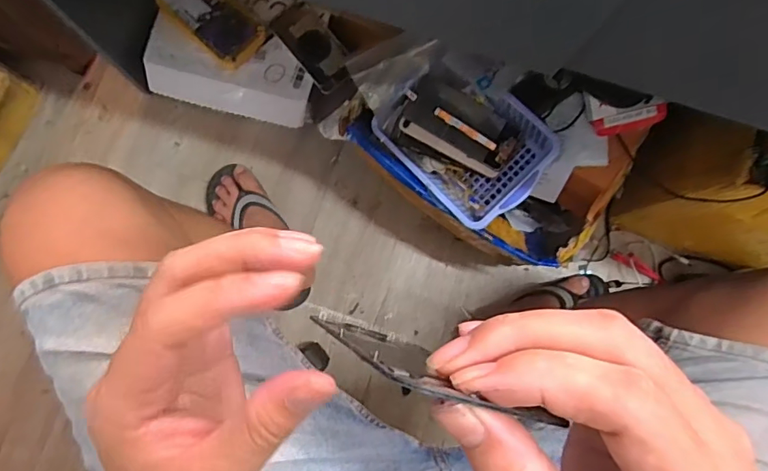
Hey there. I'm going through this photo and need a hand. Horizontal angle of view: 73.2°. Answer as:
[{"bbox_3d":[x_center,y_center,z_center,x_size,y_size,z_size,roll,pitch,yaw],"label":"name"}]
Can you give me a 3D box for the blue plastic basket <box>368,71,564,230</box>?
[{"bbox_3d":[0.112,-0.134,0.725,0.171,0.082,0.223,-41,87,-6],"label":"blue plastic basket"}]

